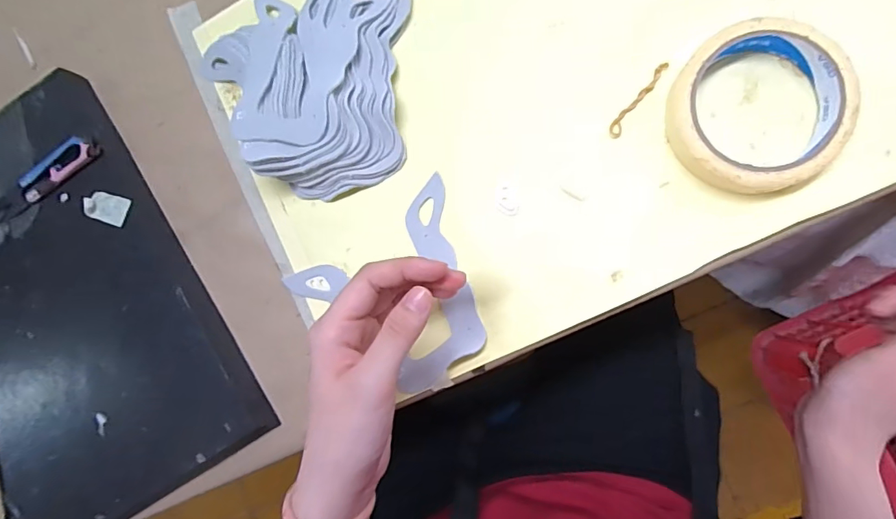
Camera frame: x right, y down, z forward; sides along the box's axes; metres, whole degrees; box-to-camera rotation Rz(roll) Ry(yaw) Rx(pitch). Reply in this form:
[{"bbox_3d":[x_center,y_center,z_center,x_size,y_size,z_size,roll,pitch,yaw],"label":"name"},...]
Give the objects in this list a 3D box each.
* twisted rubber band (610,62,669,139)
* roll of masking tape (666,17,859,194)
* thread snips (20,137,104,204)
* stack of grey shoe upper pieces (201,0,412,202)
[{"bbox_3d":[0.121,-0.102,0.311,0.008,0.004,0.055,36,95,7],"label":"twisted rubber band"},{"bbox_3d":[0.184,-0.090,0.291,0.095,0.021,0.097,0,88,9],"label":"roll of masking tape"},{"bbox_3d":[-0.280,-0.067,0.346,0.065,0.013,0.021,-32,84,7],"label":"thread snips"},{"bbox_3d":[-0.105,-0.118,0.330,0.149,0.035,0.147,2,89,9],"label":"stack of grey shoe upper pieces"}]

